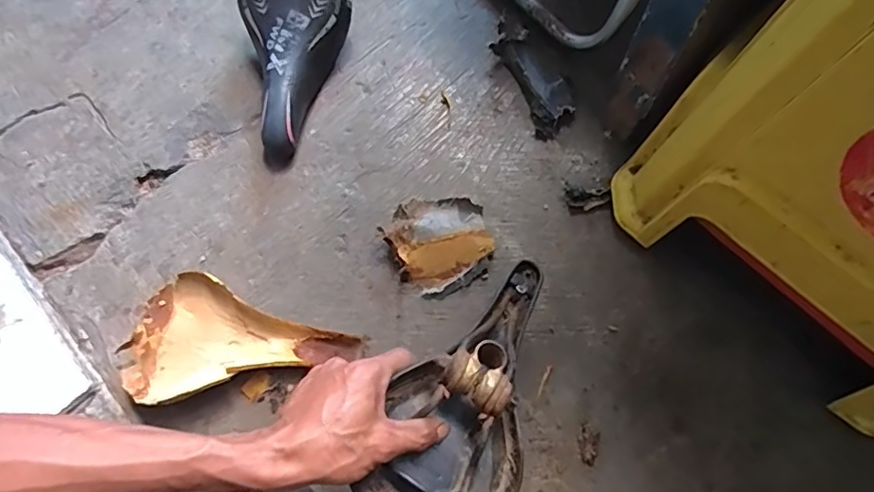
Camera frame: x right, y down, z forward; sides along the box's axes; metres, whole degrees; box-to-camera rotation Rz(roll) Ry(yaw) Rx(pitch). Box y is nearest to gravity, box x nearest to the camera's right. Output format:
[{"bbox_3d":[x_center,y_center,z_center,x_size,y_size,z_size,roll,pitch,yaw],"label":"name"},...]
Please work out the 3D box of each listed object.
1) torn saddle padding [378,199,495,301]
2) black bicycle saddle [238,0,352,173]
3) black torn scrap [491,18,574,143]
[{"bbox_3d":[0.004,-0.004,0.617,0.108,0.019,0.111,-23,71,-8],"label":"torn saddle padding"},{"bbox_3d":[-0.175,-0.219,0.664,0.125,0.067,0.256,5,90,3],"label":"black bicycle saddle"},{"bbox_3d":[0.117,-0.208,0.678,0.062,0.033,0.159,-24,71,-8],"label":"black torn scrap"}]

